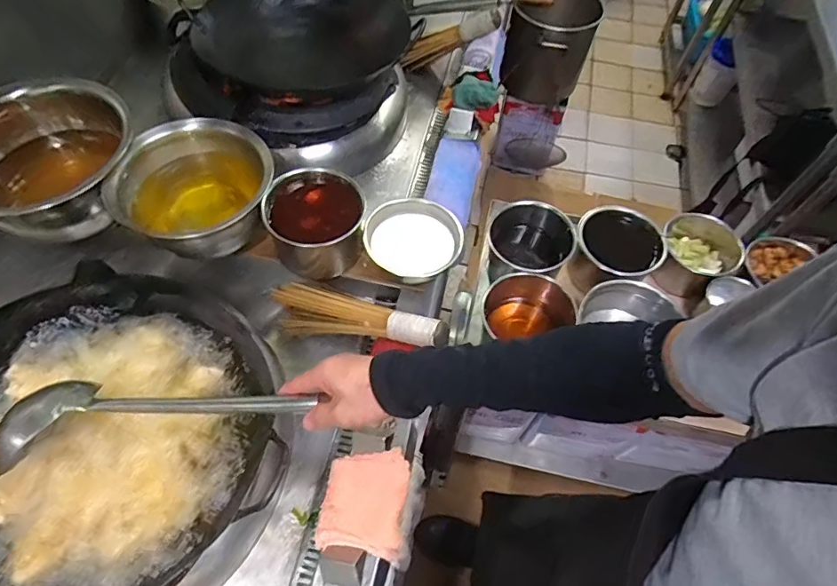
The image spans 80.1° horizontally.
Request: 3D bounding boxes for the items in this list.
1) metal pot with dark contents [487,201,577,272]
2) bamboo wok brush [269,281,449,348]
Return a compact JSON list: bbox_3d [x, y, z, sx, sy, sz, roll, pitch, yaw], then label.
[{"bbox_3d":[0.201,-0.070,0.937,0.145,0.144,0.146,1,59,-2],"label":"metal pot with dark contents"},{"bbox_3d":[-0.096,0.034,0.830,0.308,0.058,0.095,10,58,19],"label":"bamboo wok brush"}]

